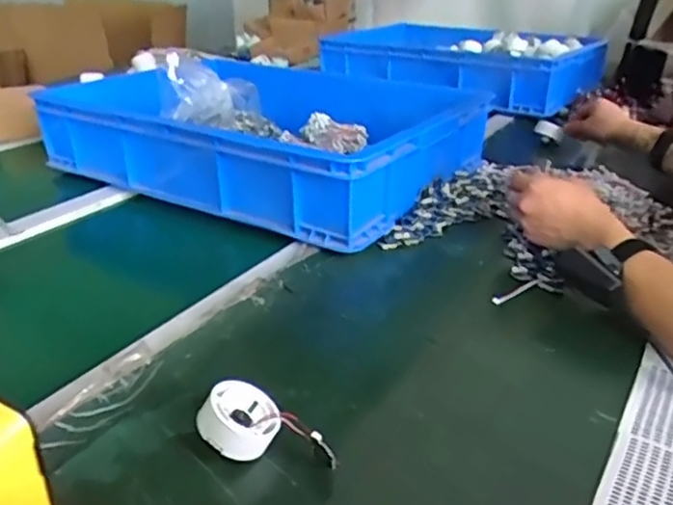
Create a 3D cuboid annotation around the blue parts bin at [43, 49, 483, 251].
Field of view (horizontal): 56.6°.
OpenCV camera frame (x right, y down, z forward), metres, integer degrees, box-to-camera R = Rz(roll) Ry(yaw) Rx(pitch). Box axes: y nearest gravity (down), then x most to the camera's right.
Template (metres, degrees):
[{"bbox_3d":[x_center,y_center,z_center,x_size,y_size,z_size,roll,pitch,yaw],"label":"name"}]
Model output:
[{"bbox_3d":[-0.101,-0.206,0.966,0.562,0.114,0.417,18,30,30],"label":"blue parts bin"}]

